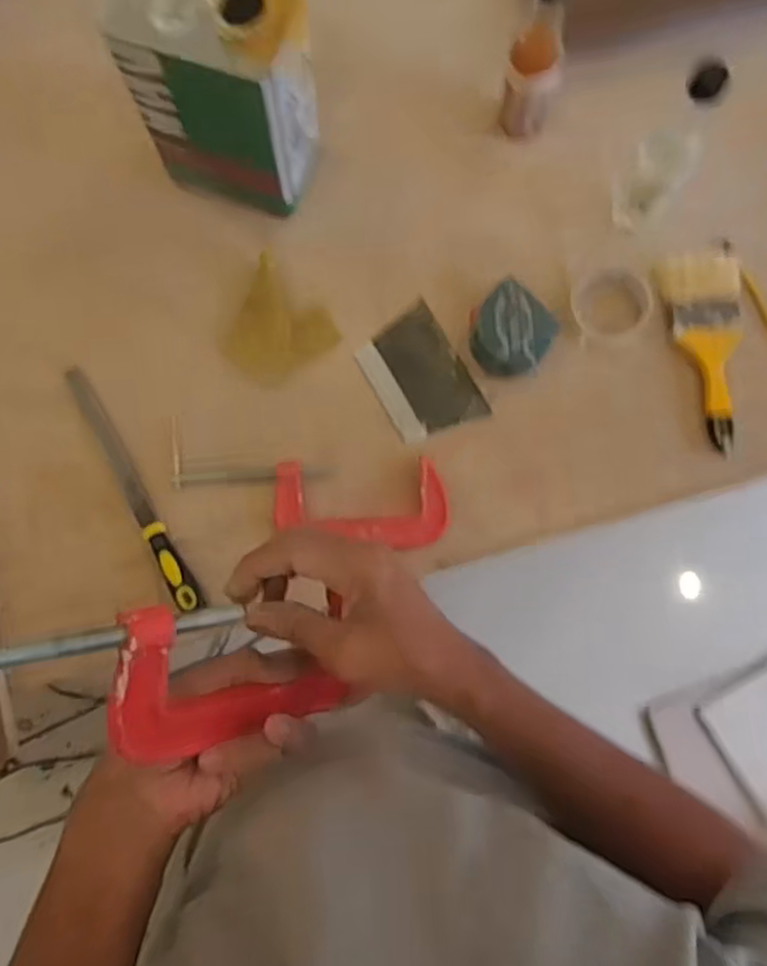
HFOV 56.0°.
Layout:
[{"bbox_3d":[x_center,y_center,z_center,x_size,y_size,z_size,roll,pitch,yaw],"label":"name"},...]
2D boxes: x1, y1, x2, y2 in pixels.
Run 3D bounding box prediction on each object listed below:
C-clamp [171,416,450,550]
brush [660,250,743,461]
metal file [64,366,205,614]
[{"bbox_3d":[-0.082,0.004,0.753,0.299,0.022,0.112,7,80,3],"label":"C-clamp"},{"bbox_3d":[0.339,-0.139,0.755,0.078,0.013,0.210,-1,79,1],"label":"brush"},{"bbox_3d":[-0.261,0.004,0.748,0.026,0.020,0.289,-29,80,-4],"label":"metal file"}]

